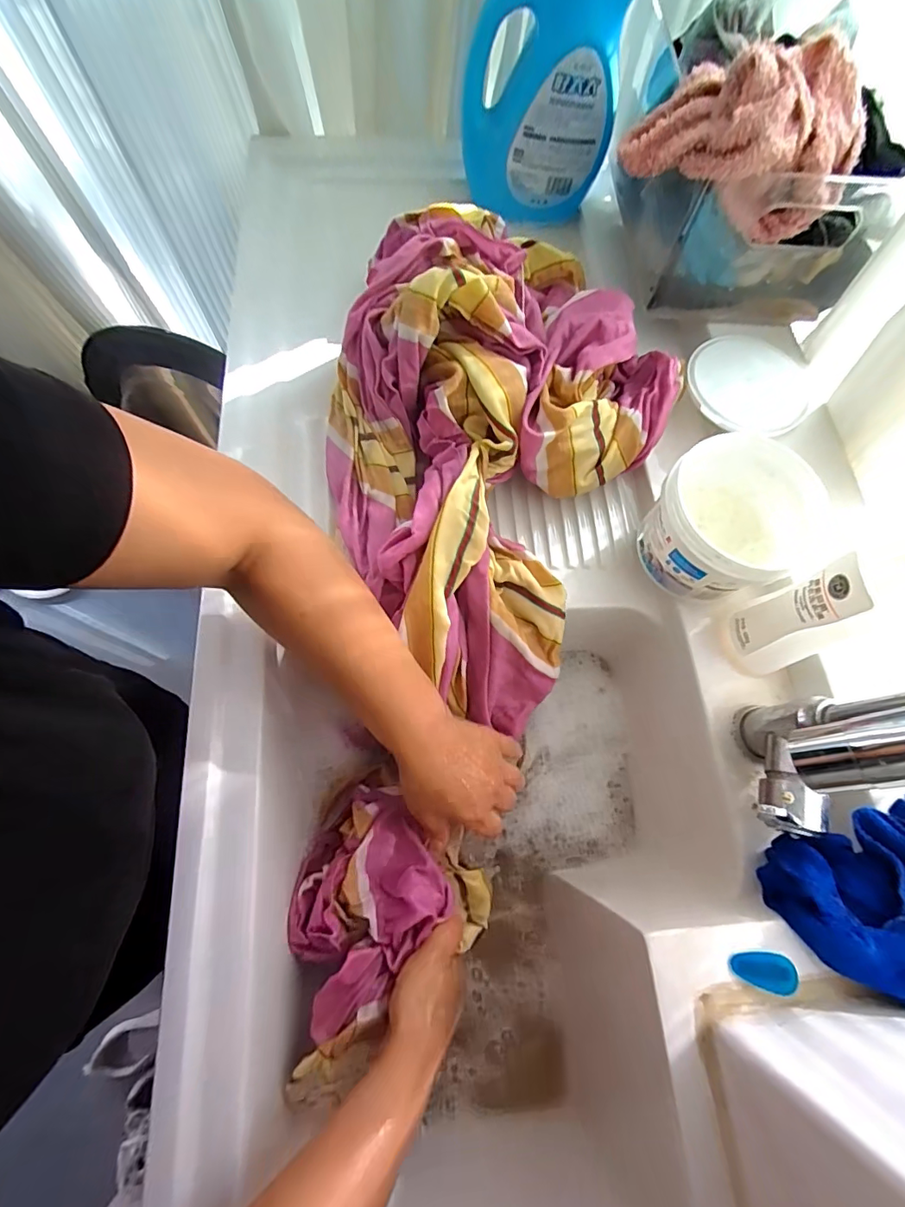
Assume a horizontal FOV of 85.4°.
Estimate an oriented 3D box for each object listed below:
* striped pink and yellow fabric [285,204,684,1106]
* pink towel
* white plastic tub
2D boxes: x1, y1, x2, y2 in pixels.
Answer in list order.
[{"bbox_3d":[0.006,0.032,0.428,0.288,0.144,0.690,10,87,2],"label":"striped pink and yellow fabric"},{"bbox_3d":[0.240,-0.379,0.402,0.173,0.097,0.125,31,72,9],"label":"pink towel"},{"bbox_3d":[0.241,-0.072,0.430,0.125,0.089,0.140,31,72,9],"label":"white plastic tub"}]

